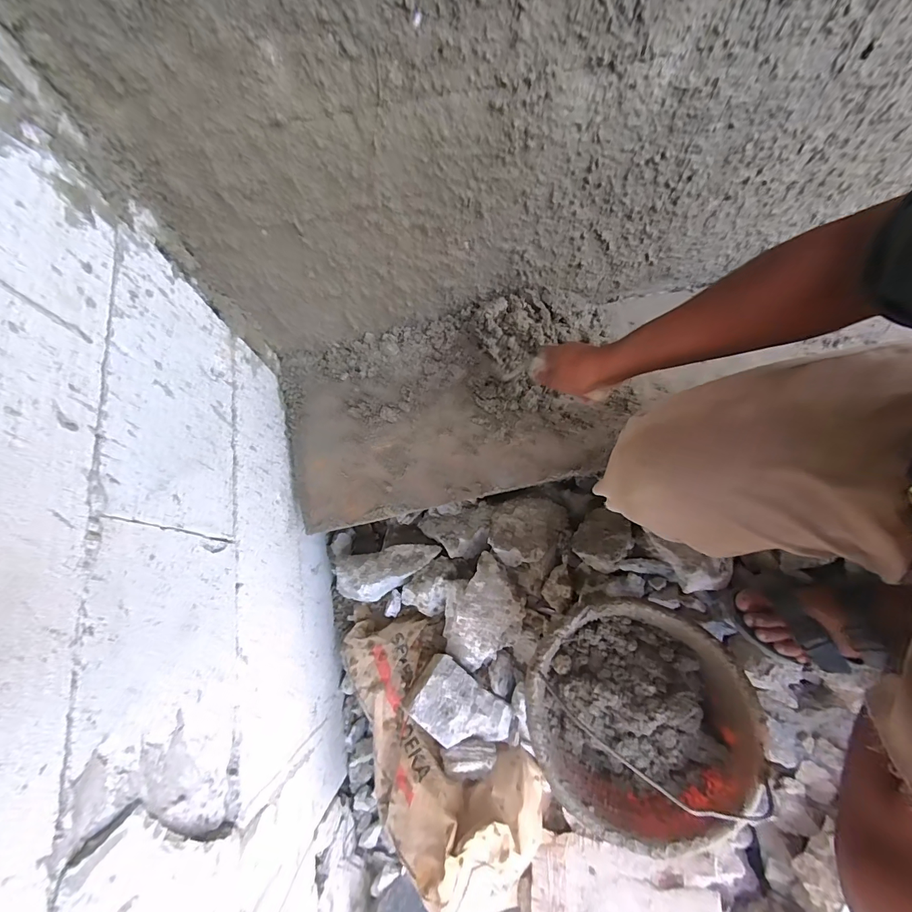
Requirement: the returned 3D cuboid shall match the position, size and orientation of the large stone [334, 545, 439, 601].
[{"bbox_3d":[-0.115,0.206,0.750,0.182,0.094,0.090,-23,74,13],"label":"large stone"}]

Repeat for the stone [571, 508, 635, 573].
[{"bbox_3d":[0.244,0.139,0.661,0.080,0.062,0.083,0,73,1],"label":"stone"}]

